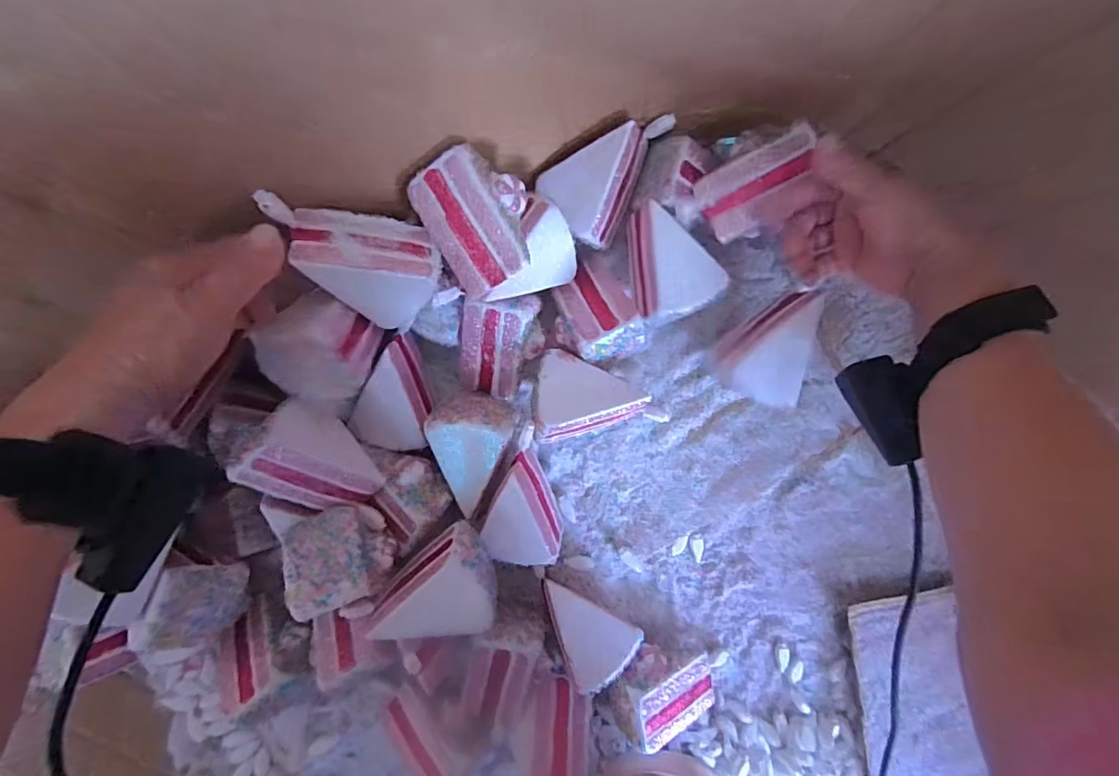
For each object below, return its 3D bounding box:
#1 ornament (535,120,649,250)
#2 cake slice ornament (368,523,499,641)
[{"bbox_3d":[0.017,-0.167,0.404,0.074,0.041,0.105,25,105,17],"label":"ornament"},{"bbox_3d":[-0.084,0.154,0.365,0.070,0.046,0.091,42,89,-2],"label":"cake slice ornament"}]

